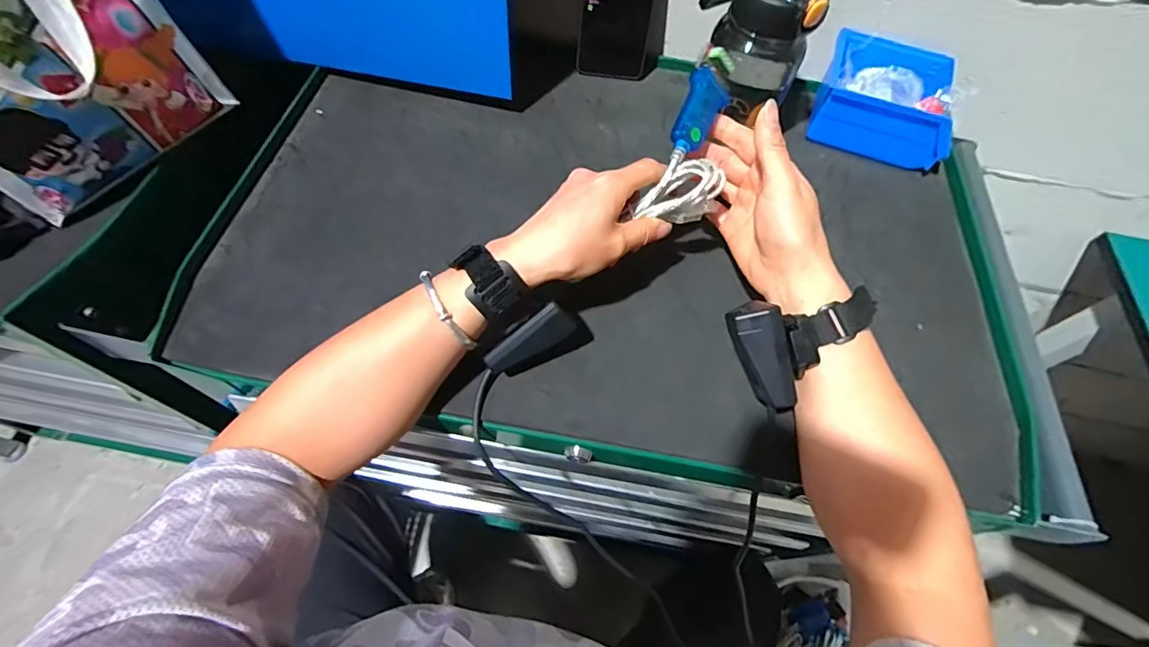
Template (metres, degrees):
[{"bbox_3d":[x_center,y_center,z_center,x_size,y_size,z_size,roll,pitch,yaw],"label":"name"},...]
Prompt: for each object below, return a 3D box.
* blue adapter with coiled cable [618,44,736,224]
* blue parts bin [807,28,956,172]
[{"bbox_3d":[0.093,-0.141,0.376,0.056,0.026,0.135,18,94,7],"label":"blue adapter with coiled cable"},{"bbox_3d":[0.326,-0.234,0.520,0.134,0.064,0.110,23,62,9],"label":"blue parts bin"}]

